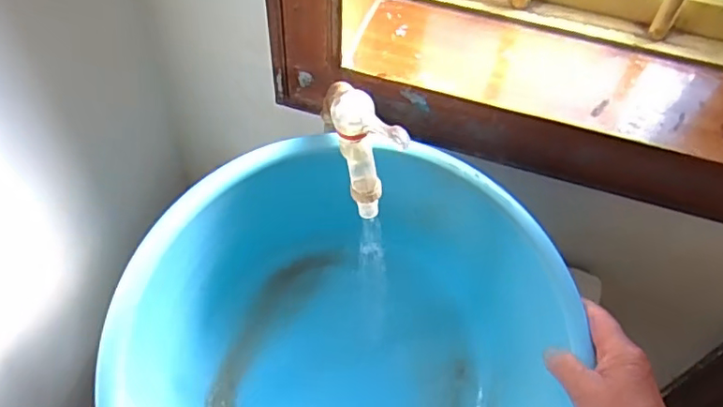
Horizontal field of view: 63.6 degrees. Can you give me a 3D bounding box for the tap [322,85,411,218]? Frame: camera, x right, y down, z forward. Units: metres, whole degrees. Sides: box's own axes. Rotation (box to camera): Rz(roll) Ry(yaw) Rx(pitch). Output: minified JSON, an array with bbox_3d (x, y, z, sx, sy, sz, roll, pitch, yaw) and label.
[{"bbox_3d":[-0.001,-0.038,0.450,0.032,0.091,0.067,-26,59,-20],"label":"tap"}]

